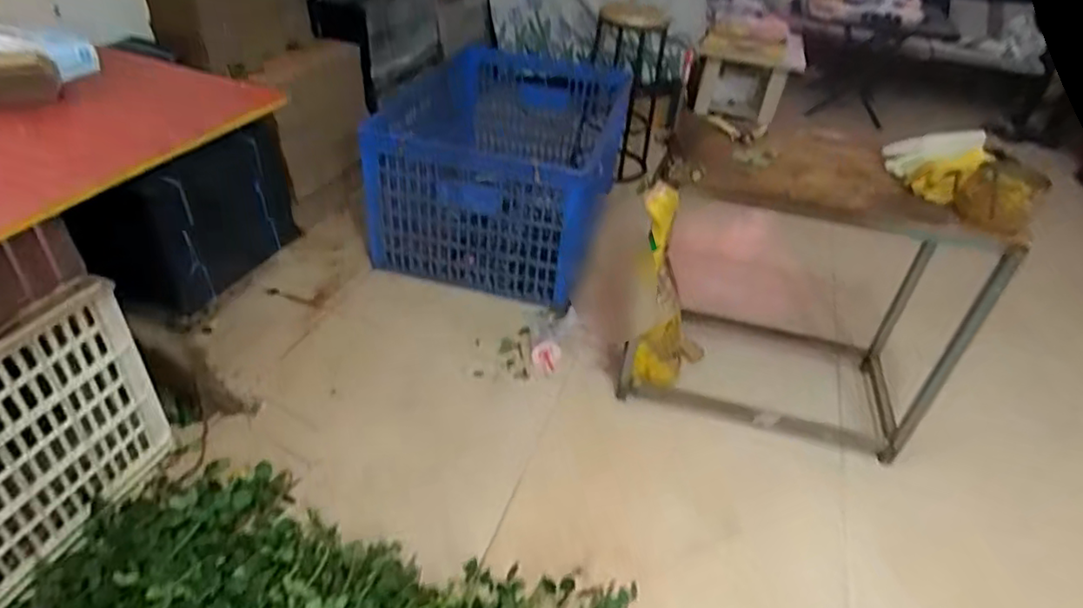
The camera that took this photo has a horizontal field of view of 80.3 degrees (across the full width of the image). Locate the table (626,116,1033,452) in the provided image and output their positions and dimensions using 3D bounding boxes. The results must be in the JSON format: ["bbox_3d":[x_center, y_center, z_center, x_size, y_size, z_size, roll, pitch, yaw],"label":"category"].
[{"bbox_3d":[0.688,-0.075,1.770,0.807,0.728,0.514,10,38,5],"label":"table"}]

